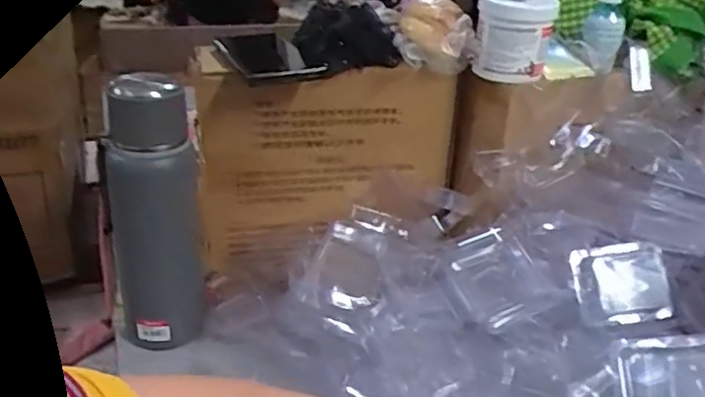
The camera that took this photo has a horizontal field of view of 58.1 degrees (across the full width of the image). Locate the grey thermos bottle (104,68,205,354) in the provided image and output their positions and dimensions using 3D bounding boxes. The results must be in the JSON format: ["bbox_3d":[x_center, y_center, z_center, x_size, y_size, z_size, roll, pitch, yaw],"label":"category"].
[{"bbox_3d":[-0.189,0.010,0.600,0.077,0.239,0.063,-6,28,-24],"label":"grey thermos bottle"}]

